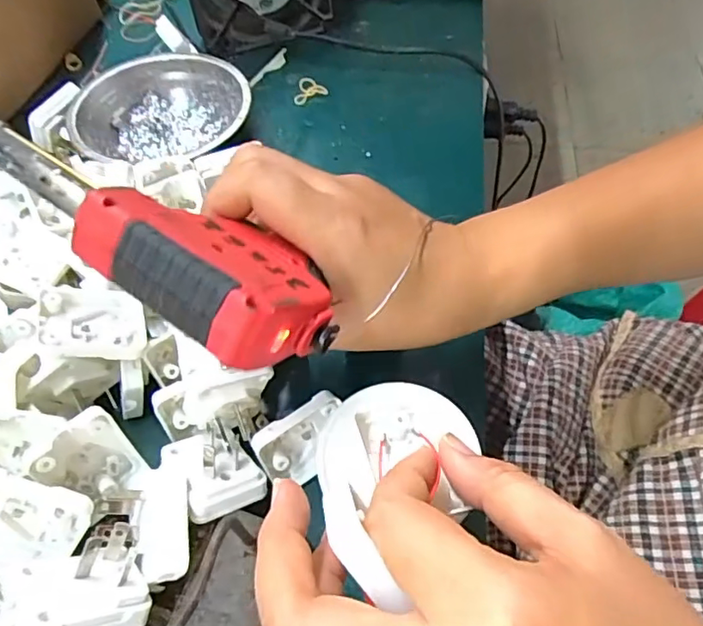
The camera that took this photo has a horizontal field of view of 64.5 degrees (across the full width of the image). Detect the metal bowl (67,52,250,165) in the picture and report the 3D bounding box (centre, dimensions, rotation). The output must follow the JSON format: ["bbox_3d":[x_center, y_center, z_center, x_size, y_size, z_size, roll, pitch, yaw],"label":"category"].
[{"bbox_3d":[-0.141,-0.141,0.413,0.115,0.040,0.120,-1,57,1],"label":"metal bowl"}]

